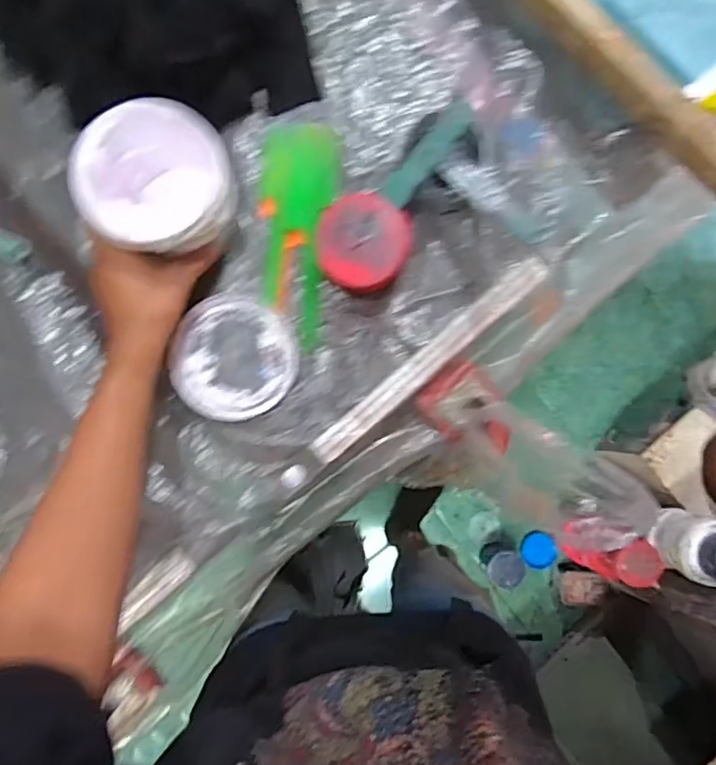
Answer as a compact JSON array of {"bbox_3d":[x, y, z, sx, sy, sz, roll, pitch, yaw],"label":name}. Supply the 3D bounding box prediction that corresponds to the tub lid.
[{"bbox_3d":[-0.132,-0.025,0.603,0.128,0.020,0.128,0,86,-3],"label":"tub lid"}]

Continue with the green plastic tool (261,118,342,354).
[{"bbox_3d":[-0.069,-0.164,0.623,0.082,0.022,0.242,6,86,-2],"label":"green plastic tool"}]

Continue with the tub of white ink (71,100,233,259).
[{"bbox_3d":[-0.190,-0.186,0.556,0.130,0.114,0.132,0,91,-5],"label":"tub of white ink"}]

